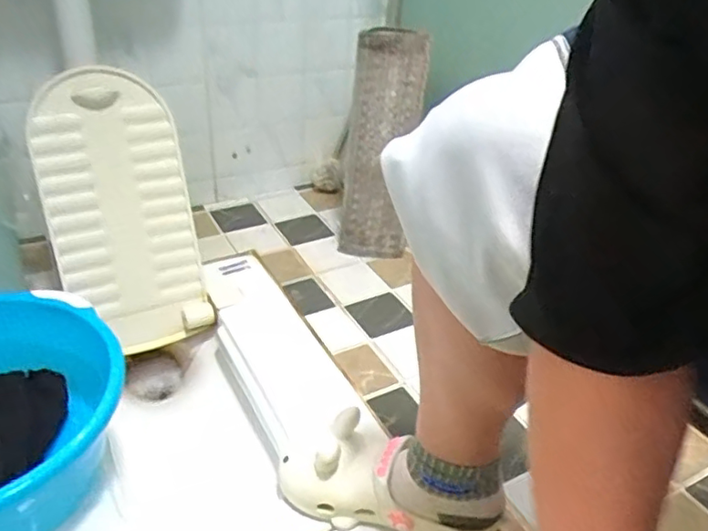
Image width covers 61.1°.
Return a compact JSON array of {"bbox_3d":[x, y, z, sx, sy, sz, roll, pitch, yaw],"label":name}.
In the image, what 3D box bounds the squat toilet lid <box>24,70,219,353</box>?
[{"bbox_3d":[-0.360,-0.082,0.935,0.212,0.429,0.049,-14,15,-19],"label":"squat toilet lid"}]

